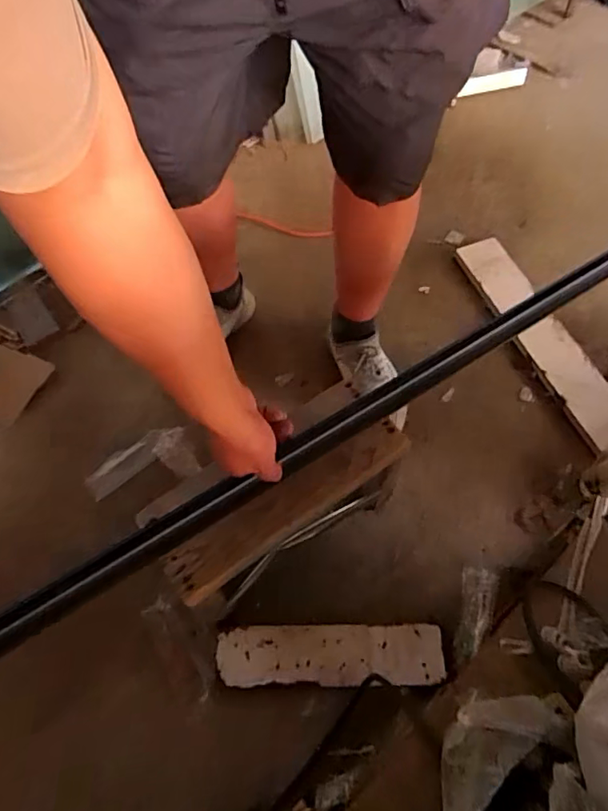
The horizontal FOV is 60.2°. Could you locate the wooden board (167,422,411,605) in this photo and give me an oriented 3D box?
[{"bbox_3d":[-0.018,0.123,0.689,0.350,0.029,0.079,-34,101,-15],"label":"wooden board"}]

